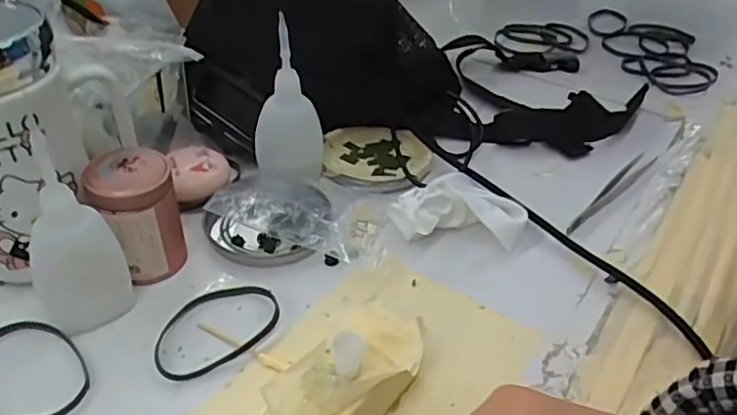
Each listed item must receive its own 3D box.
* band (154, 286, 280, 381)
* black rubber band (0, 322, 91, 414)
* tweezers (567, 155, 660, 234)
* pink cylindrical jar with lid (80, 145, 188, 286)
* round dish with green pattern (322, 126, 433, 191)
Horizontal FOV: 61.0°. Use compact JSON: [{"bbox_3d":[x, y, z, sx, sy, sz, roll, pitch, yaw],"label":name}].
[{"bbox_3d":[-0.081,0.062,0.331,0.070,0.006,0.048,-22,45,-28],"label":"band"},{"bbox_3d":[-0.167,0.079,0.304,0.048,0.004,0.067,-30,49,-34],"label":"black rubber band"},{"bbox_3d":[0.172,-0.013,0.439,0.013,0.006,0.130,32,47,31],"label":"tweezers"},{"bbox_3d":[-0.131,0.004,0.353,0.044,0.065,0.046,-20,44,-26],"label":"pink cylindrical jar with lid"},{"bbox_3d":[0.006,-0.036,0.457,0.075,0.015,0.077,2,39,-1],"label":"round dish with green pattern"}]

